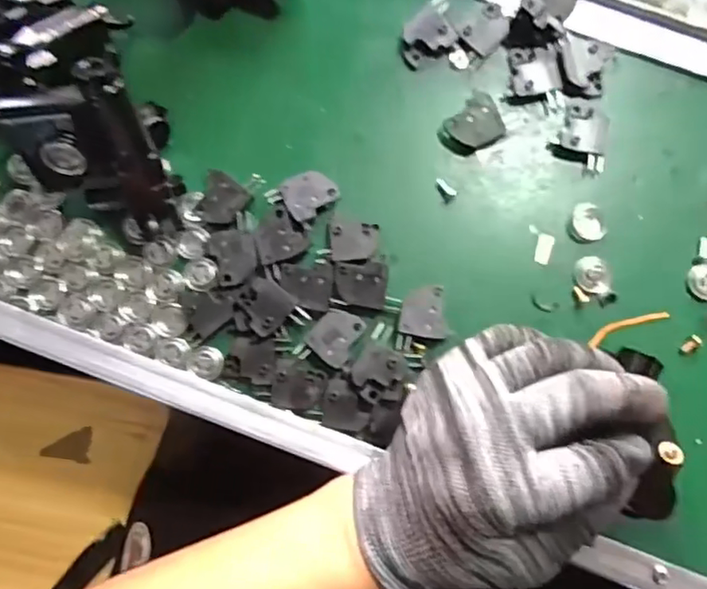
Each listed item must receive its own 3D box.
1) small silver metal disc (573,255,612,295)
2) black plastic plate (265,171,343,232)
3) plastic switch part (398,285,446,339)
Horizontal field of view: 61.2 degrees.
[{"bbox_3d":[0.126,-0.010,0.314,0.017,0.005,0.021,-10,84,0],"label":"small silver metal disc"},{"bbox_3d":[-0.026,-0.053,0.317,0.030,0.009,0.027,-43,85,-3],"label":"black plastic plate"},{"bbox_3d":[0.035,0.009,0.308,0.023,0.005,0.026,3,84,2],"label":"plastic switch part"}]

